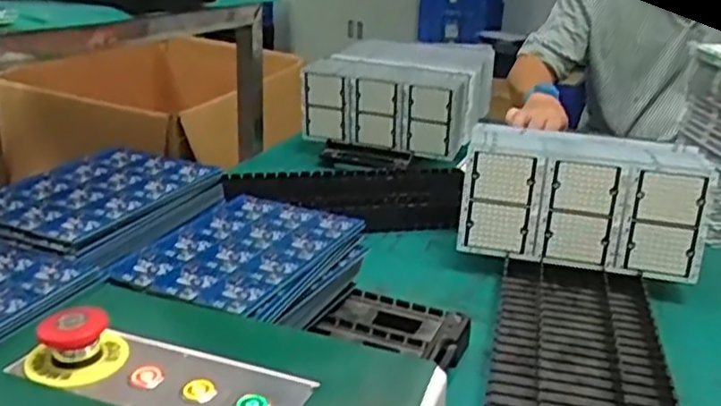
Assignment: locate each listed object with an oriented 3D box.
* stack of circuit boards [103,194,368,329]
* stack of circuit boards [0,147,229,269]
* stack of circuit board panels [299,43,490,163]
[{"bbox_3d":[-0.094,0.051,0.609,0.146,0.046,0.195,8,18,21],"label":"stack of circuit boards"},{"bbox_3d":[-0.235,-0.003,0.643,0.149,0.022,0.205,10,22,20],"label":"stack of circuit boards"},{"bbox_3d":[0.079,-0.185,1.218,0.257,0.121,0.331,8,18,20],"label":"stack of circuit board panels"}]

